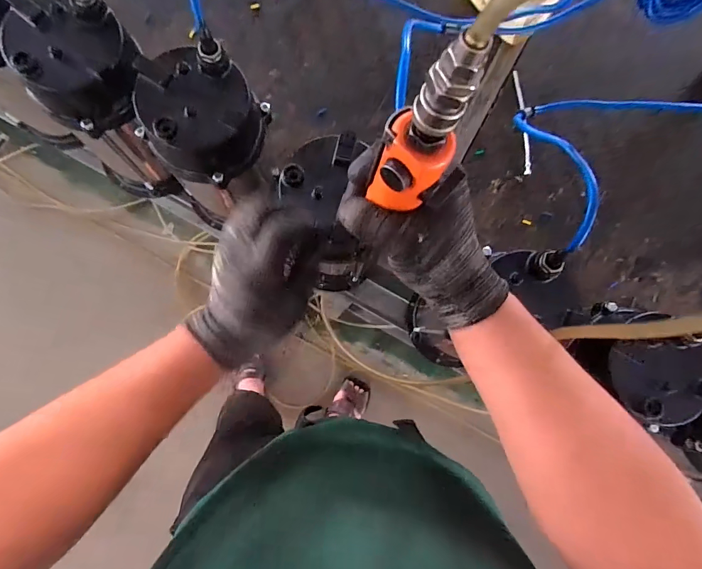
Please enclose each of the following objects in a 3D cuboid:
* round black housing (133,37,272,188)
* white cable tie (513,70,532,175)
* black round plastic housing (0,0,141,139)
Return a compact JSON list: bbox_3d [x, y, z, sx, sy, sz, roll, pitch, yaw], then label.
[{"bbox_3d":[-0.156,-0.173,0.412,0.109,0.078,0.112,1,83,-5],"label":"round black housing"},{"bbox_3d":[0.303,-0.284,0.704,0.018,0.011,0.193,-2,83,-6],"label":"white cable tie"},{"bbox_3d":[-0.276,-0.221,0.413,0.115,0.073,0.115,1,83,-5],"label":"black round plastic housing"}]

